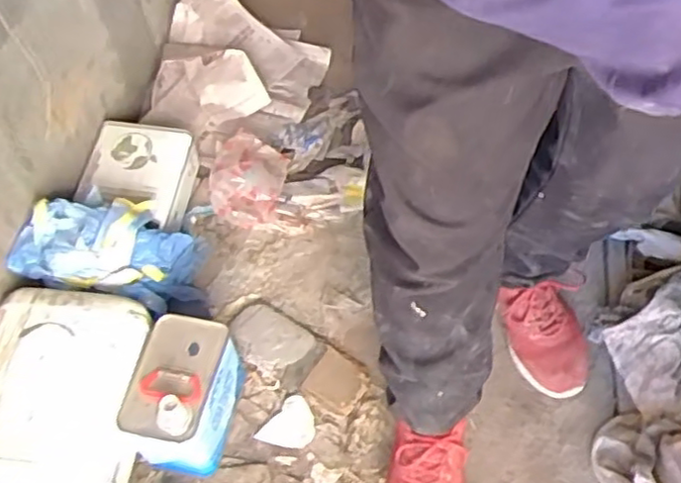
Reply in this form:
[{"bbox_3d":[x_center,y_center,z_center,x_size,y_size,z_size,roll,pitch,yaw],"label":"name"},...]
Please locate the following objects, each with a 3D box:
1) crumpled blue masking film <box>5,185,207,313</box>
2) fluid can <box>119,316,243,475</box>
[{"bbox_3d":[-0.348,0.016,1.064,0.226,0.206,0.169,5,56,7],"label":"crumpled blue masking film"},{"bbox_3d":[-0.215,0.214,0.969,0.115,0.161,0.182,10,57,11],"label":"fluid can"}]

